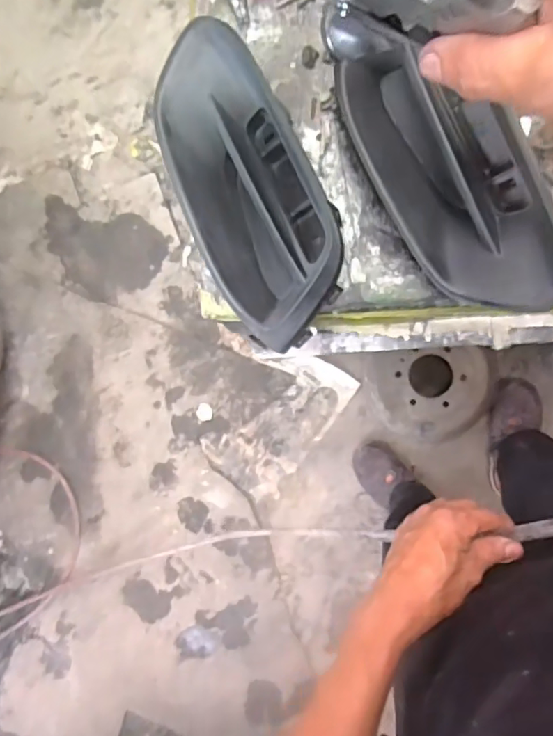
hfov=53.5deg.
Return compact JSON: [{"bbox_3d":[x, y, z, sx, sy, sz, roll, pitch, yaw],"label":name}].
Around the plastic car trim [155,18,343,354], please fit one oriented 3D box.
[{"bbox_3d":[-0.025,-0.173,0.545,0.132,0.078,0.304,-23,85,11],"label":"plastic car trim"}]

